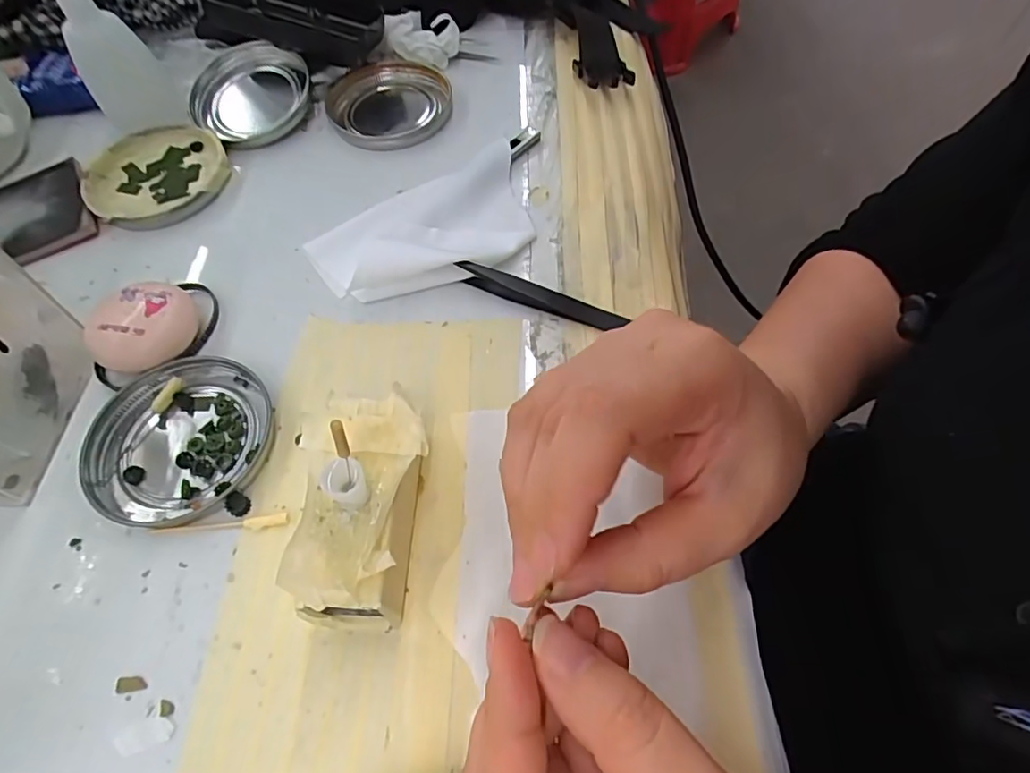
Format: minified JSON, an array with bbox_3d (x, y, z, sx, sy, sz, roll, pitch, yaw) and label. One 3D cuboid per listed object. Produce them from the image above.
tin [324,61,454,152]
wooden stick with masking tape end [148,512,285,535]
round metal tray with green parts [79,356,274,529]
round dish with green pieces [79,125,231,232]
[{"bbox_3d":[-0.079,-0.181,0.363,0.077,0.010,0.075,-1,60,2],"label":"tin"},{"bbox_3d":[-0.121,0.058,0.233,0.055,0.004,0.006,-8,60,-2],"label":"wooden stick with masking tape end"},{"bbox_3d":[-0.148,0.023,0.251,0.072,0.010,0.077,-1,60,2],"label":"round metal tray with green parts"},{"bbox_3d":[-0.212,-0.124,0.338,0.080,0.015,0.075,-1,60,2],"label":"round dish with green pieces"}]

